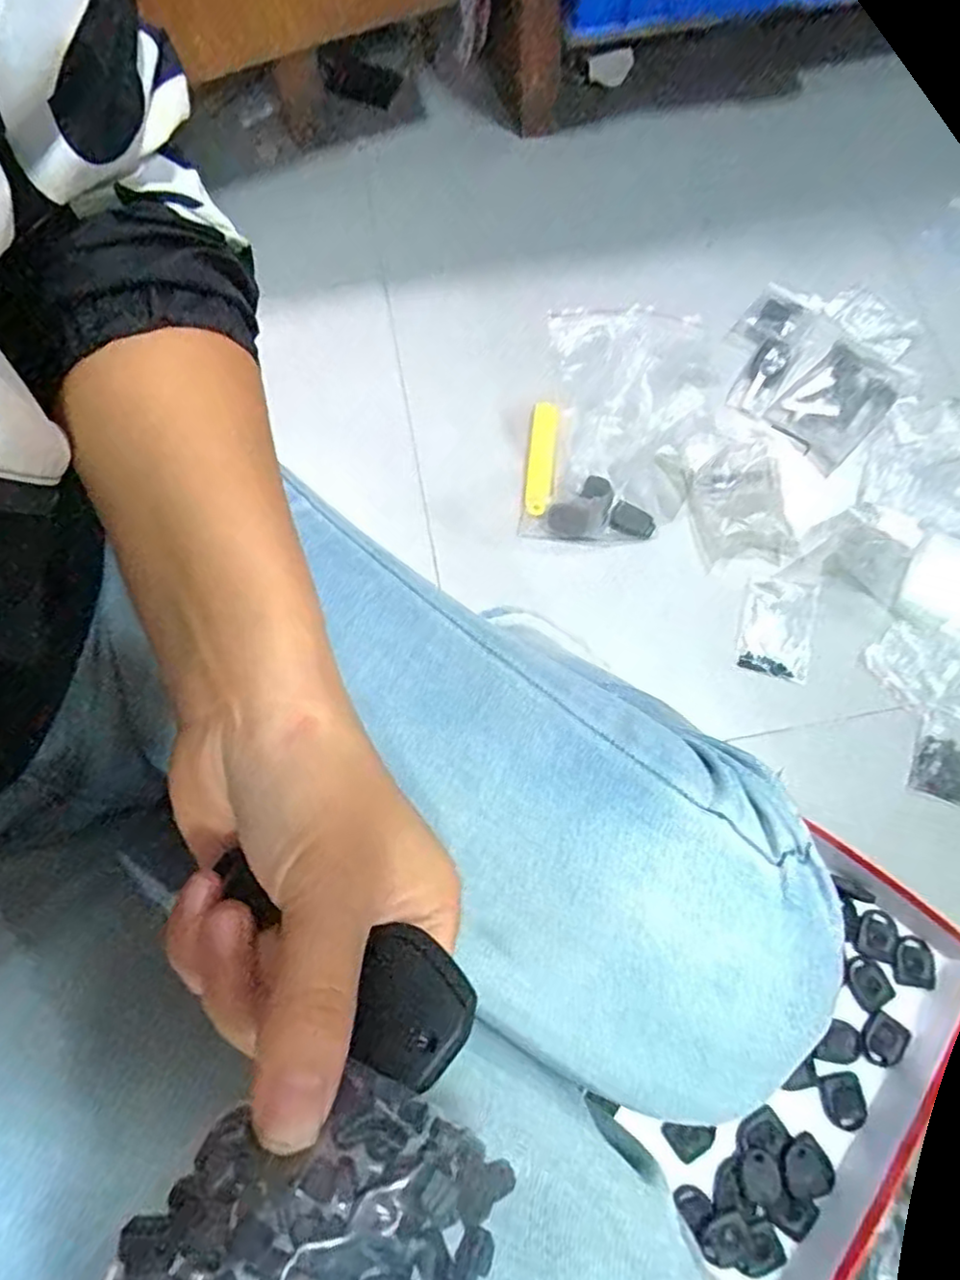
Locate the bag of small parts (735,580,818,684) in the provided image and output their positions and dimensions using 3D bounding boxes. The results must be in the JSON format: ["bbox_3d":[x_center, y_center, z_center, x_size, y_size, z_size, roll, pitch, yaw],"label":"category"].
[{"bbox_3d":[0.288,-0.009,0.660,0.065,0.022,0.092,13,74,5],"label":"bag of small parts"}]

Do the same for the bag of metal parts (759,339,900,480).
[{"bbox_3d":[0.371,-0.245,0.709,0.123,0.024,0.089,-42,76,-13],"label":"bag of metal parts"}]

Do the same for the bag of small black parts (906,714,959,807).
[{"bbox_3d":[0.430,0.109,0.615,0.068,0.006,0.082,20,75,7],"label":"bag of small black parts"}]

